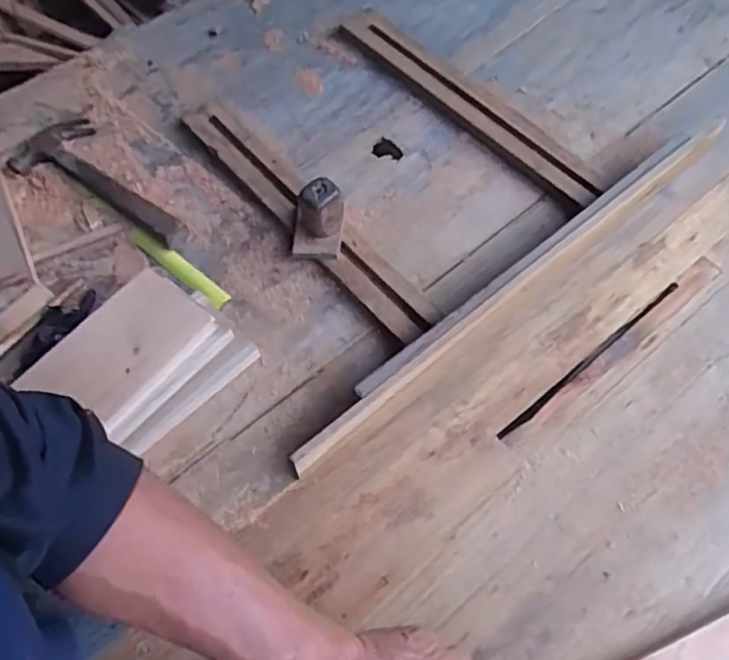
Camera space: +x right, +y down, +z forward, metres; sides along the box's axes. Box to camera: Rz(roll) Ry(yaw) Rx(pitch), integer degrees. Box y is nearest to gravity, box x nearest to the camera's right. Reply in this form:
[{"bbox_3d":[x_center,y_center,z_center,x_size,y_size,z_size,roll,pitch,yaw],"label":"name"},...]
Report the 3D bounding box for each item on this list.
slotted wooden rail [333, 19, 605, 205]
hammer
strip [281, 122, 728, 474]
[{"bbox_3d":[0.131,-0.290,0.774,0.059,0.023,0.413,-38,68,-17],"label":"slotted wooden rail"},{"bbox_3d":[-0.308,-0.192,0.737,0.280,0.026,0.103,27,66,14],"label":"hammer"},{"bbox_3d":[0.162,-0.050,0.628,0.577,0.063,0.029,-36,67,-16],"label":"strip"}]

